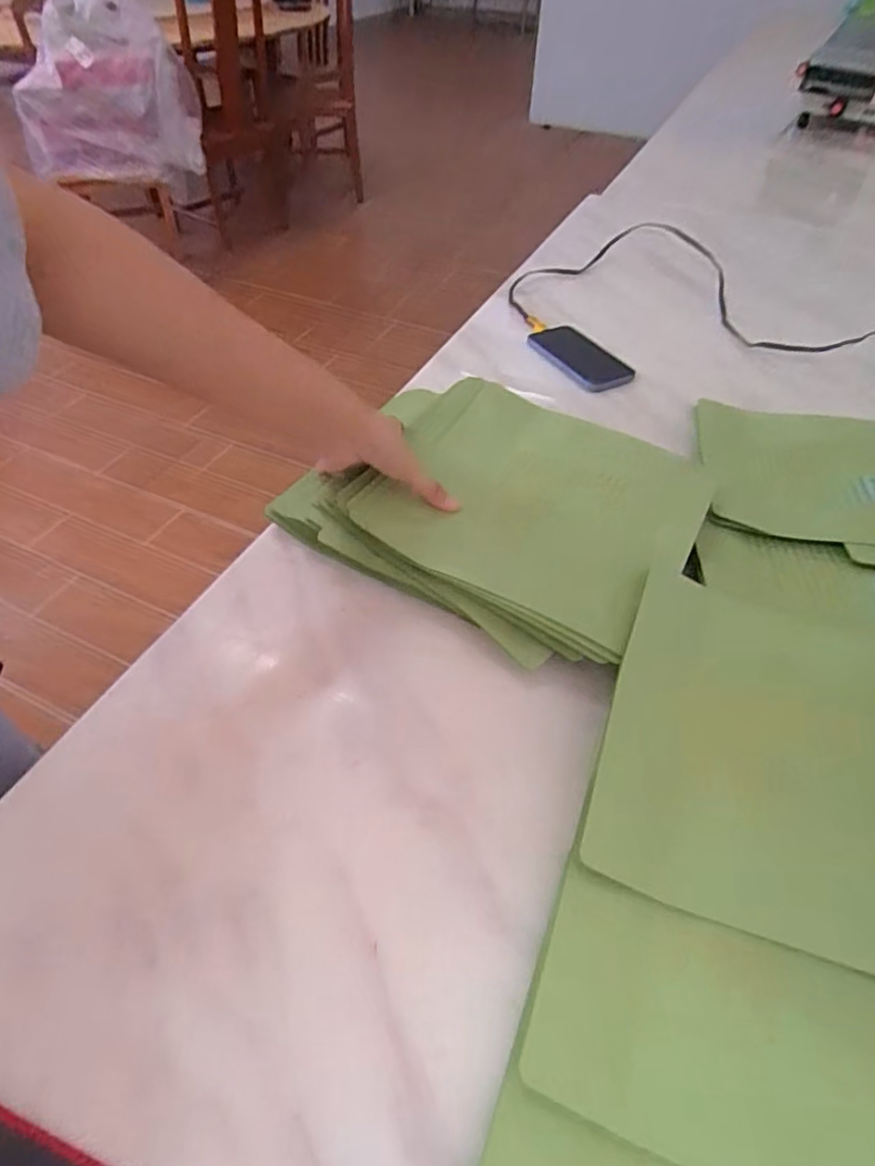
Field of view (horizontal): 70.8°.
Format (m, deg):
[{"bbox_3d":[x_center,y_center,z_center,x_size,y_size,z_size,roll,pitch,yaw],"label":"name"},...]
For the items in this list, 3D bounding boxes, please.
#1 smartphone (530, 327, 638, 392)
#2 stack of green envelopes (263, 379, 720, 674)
[{"bbox_3d":[0.182,-0.290,0.793,0.071,0.013,0.143,-23,54,-19],"label":"smartphone"},{"bbox_3d":[0.052,-0.077,0.553,0.324,0.053,0.240,25,53,21],"label":"stack of green envelopes"}]

